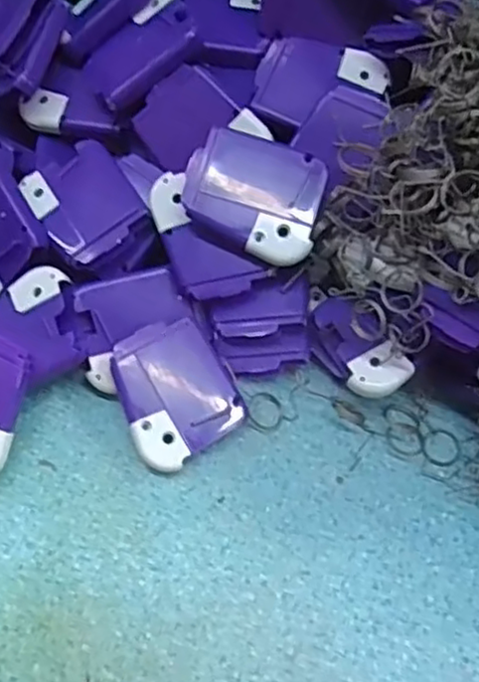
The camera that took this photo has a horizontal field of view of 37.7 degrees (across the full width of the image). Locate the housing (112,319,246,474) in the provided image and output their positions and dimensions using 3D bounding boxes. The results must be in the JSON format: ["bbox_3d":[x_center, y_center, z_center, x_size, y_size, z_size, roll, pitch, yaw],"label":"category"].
[{"bbox_3d":[-0.030,0.023,0.323,0.051,0.010,0.061,-24,85,-17],"label":"housing"}]

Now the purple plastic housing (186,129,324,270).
[{"bbox_3d":[0.007,-0.066,0.323,0.062,0.017,0.051,23,85,1],"label":"purple plastic housing"}]

